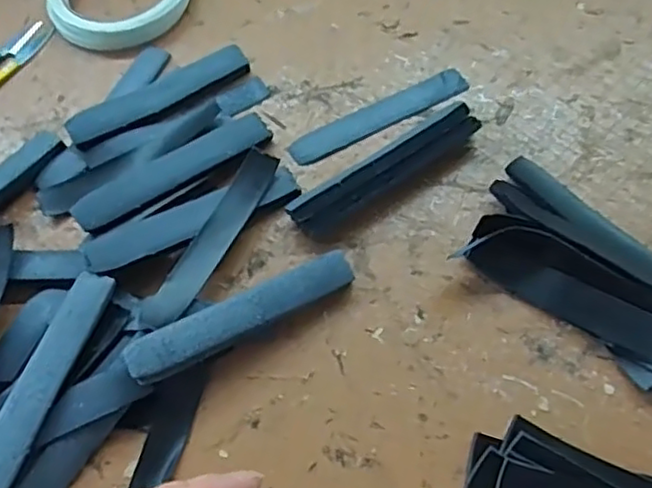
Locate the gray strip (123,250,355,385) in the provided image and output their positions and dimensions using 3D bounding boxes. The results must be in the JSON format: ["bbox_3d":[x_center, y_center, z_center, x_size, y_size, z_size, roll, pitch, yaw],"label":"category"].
[{"bbox_3d":[-0.039,0.034,0.324,0.116,0.005,0.021,-23,78,-17],"label":"gray strip"}]

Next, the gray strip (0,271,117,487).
[{"bbox_3d":[-0.132,0.065,0.308,0.021,0.009,0.115,15,65,11],"label":"gray strip"}]

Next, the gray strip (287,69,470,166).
[{"bbox_3d":[0.032,-0.077,0.400,0.115,0.004,0.021,-26,64,-9],"label":"gray strip"}]

